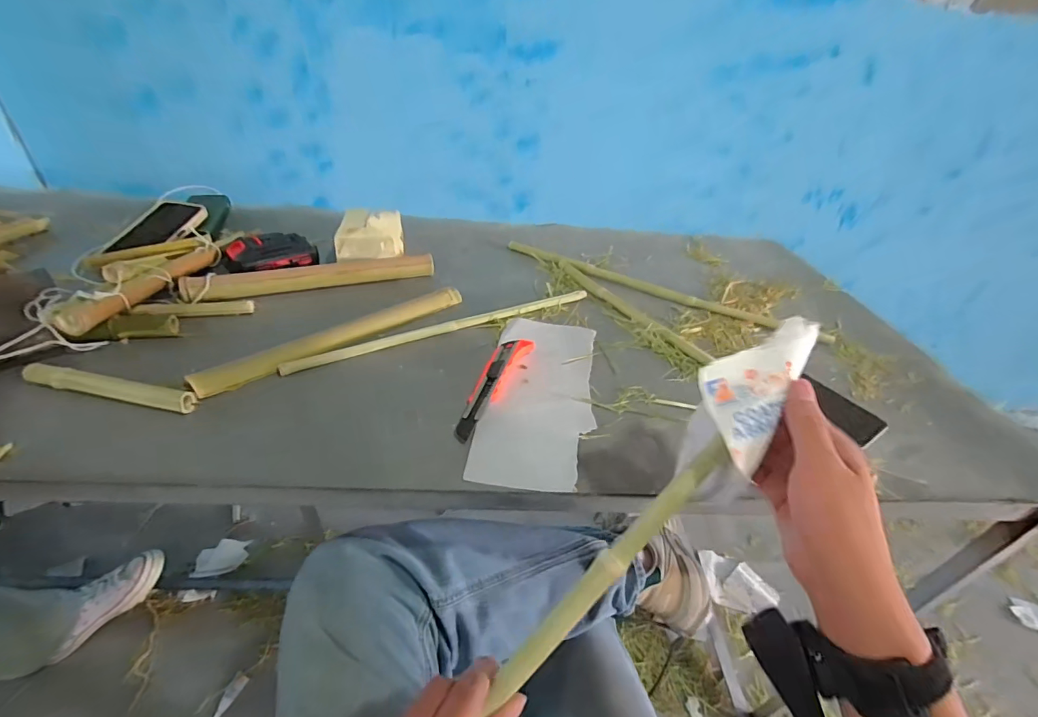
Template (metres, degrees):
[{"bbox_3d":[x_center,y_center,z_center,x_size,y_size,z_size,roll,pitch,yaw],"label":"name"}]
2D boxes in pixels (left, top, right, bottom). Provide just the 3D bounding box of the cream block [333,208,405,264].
[{"bbox_3d":[-0.237,-0.196,0.720,0.101,0.058,0.108,-2,38,-11],"label":"cream block"}]

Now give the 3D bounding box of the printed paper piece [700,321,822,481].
[{"bbox_3d":[0.165,0.014,0.320,0.058,0.009,0.128,33,67,15],"label":"printed paper piece"}]

